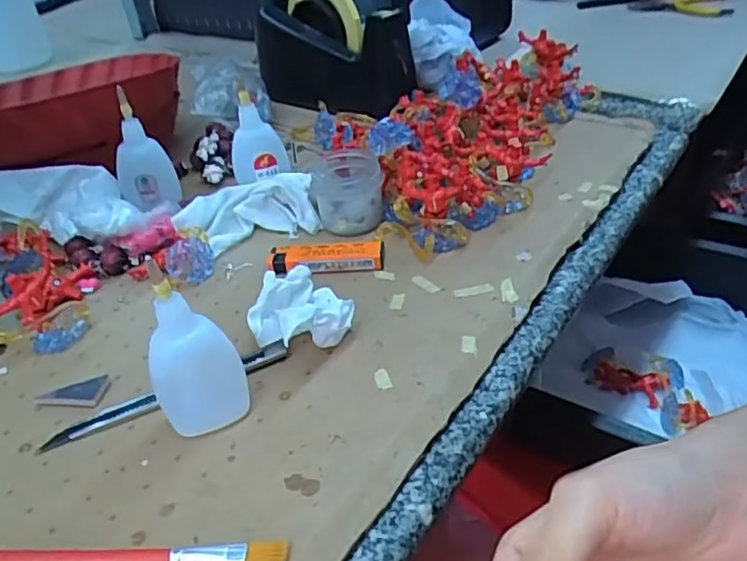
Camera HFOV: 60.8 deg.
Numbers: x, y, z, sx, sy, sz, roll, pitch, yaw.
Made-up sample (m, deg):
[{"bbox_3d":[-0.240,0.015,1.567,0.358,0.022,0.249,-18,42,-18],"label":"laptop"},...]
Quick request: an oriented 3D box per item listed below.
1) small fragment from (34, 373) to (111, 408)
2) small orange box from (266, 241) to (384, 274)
[{"bbox_3d":[-0.172,0.063,0.368,0.038,0.008,0.021,1,38,11],"label":"small fragment"},{"bbox_3d":[-0.033,-0.017,0.440,0.078,0.015,0.018,-2,37,7],"label":"small orange box"}]

